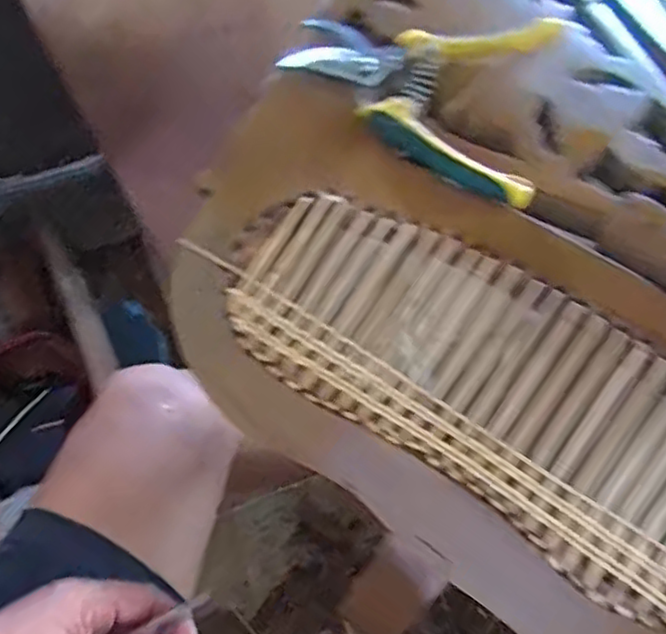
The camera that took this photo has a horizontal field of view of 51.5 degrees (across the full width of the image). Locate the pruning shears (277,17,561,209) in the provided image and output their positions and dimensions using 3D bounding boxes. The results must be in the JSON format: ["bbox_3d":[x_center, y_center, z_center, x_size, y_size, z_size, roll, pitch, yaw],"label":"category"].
[{"bbox_3d":[0.077,-0.165,0.470,0.191,0.038,0.137,35,67,19],"label":"pruning shears"}]

